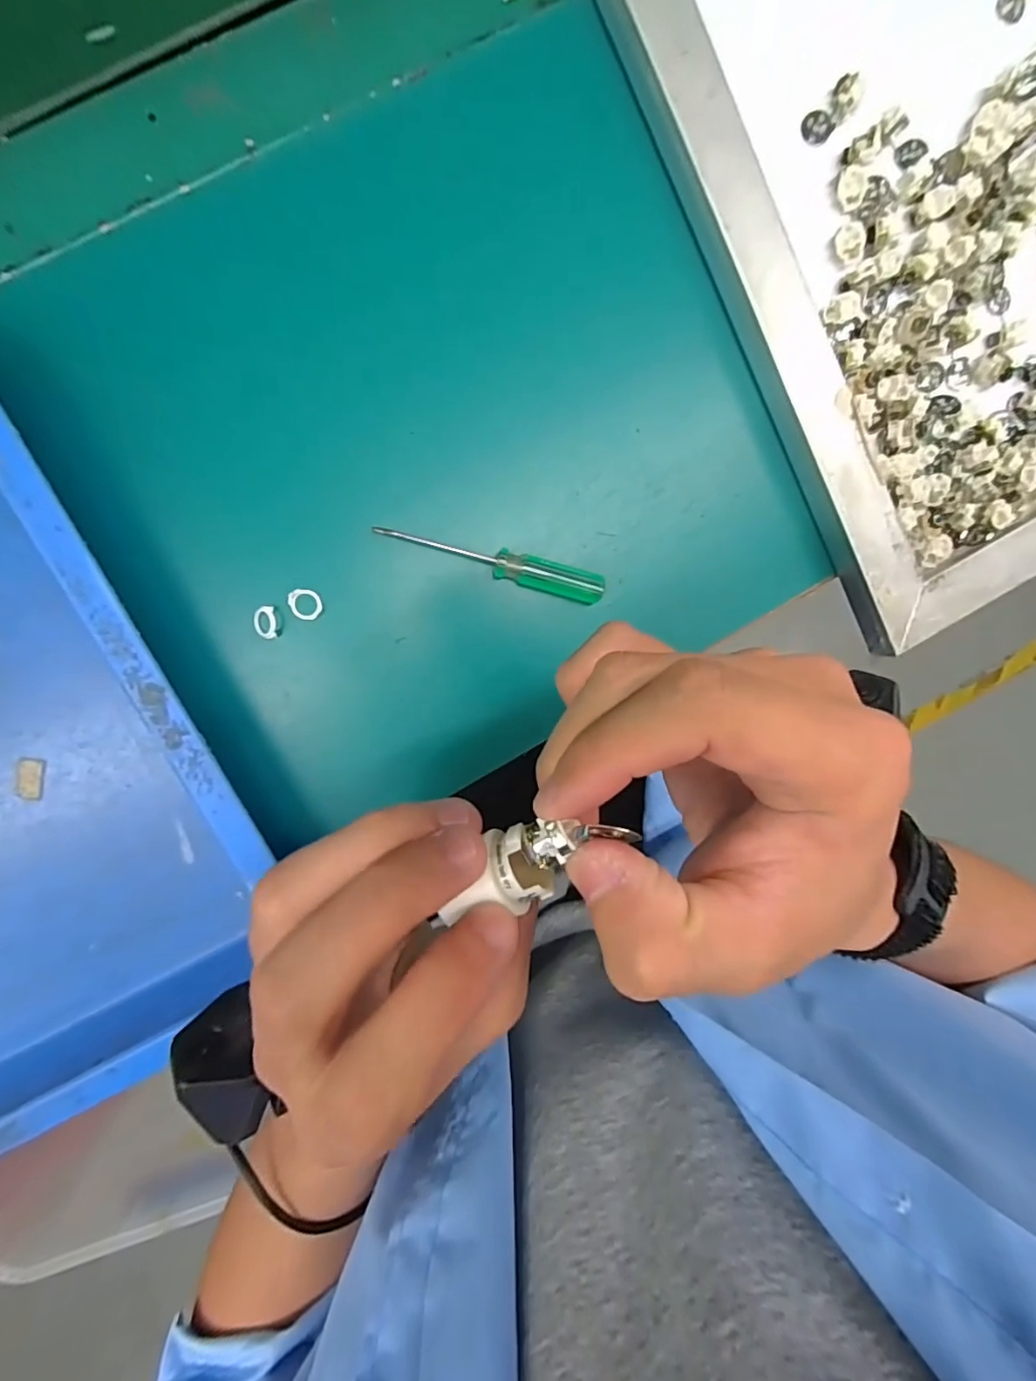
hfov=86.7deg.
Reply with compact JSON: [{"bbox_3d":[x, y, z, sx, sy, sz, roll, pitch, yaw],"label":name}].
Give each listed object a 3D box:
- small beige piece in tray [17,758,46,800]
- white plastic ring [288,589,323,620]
[{"bbox_3d":[-0.233,0.043,0.262,0.010,0.004,0.019,6,95,-7],"label":"small beige piece in tray"},{"bbox_3d":[-0.106,-0.043,0.273,0.016,0.004,0.015,-1,96,-7],"label":"white plastic ring"}]

